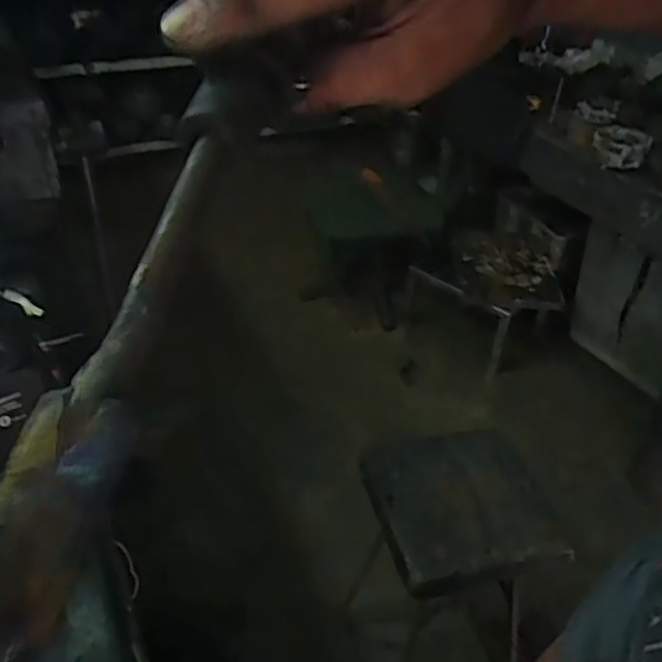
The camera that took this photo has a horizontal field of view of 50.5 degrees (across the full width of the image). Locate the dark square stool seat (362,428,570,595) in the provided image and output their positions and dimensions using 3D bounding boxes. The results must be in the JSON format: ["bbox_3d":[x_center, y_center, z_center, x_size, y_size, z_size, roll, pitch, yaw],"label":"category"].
[{"bbox_3d":[0.190,0.248,1.043,0.243,0.045,0.267,-5,38,-12],"label":"dark square stool seat"}]

